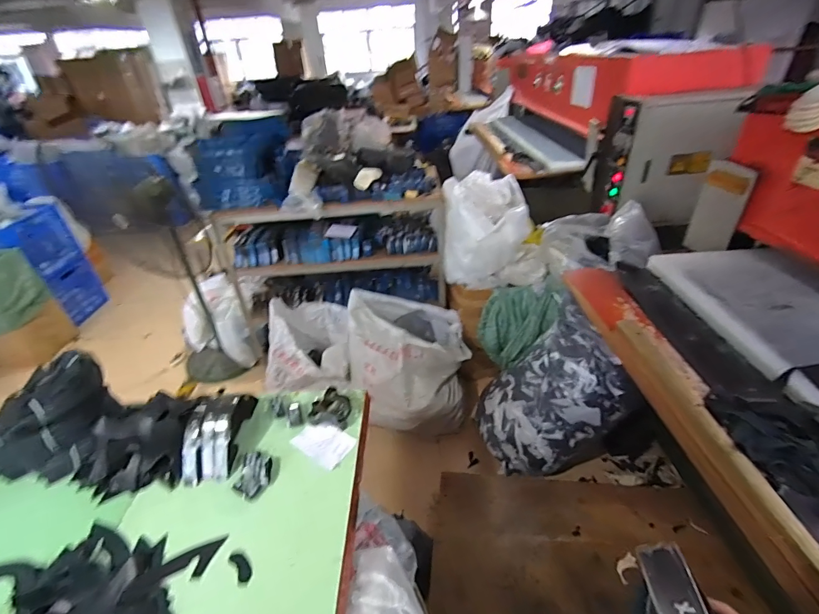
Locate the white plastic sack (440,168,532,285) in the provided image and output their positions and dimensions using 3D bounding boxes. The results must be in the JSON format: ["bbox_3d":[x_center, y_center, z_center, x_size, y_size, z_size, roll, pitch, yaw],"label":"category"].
[{"bbox_3d":[0.356,-0.384,1.893,0.402,0.439,0.402,6,39,5],"label":"white plastic sack"}]

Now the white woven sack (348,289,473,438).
[{"bbox_3d":[-0.005,0.270,1.945,0.580,0.449,0.525,-2,39,-5],"label":"white woven sack"}]

